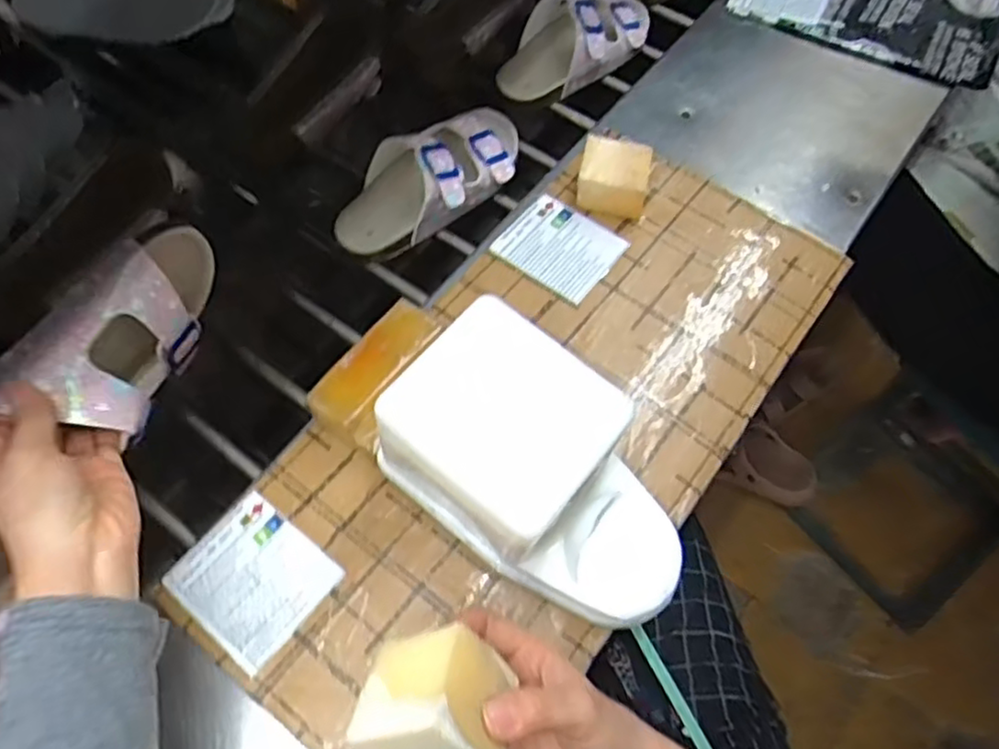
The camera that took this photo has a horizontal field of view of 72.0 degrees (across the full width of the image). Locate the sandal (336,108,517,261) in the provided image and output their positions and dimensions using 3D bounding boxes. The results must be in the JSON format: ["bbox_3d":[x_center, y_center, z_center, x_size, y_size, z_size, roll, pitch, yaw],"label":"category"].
[{"bbox_3d":[-0.055,-0.178,0.590,0.187,0.053,0.080,-37,68,-16],"label":"sandal"}]

